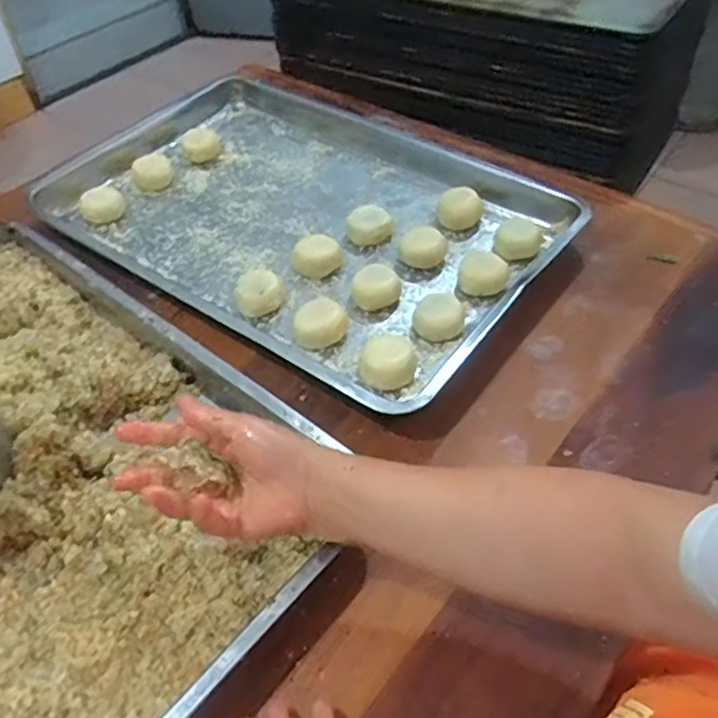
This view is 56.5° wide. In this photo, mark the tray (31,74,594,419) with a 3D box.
[{"bbox_3d":[-0.091,-0.184,0.824,0.636,0.058,0.402,30,53,24],"label":"tray"}]

